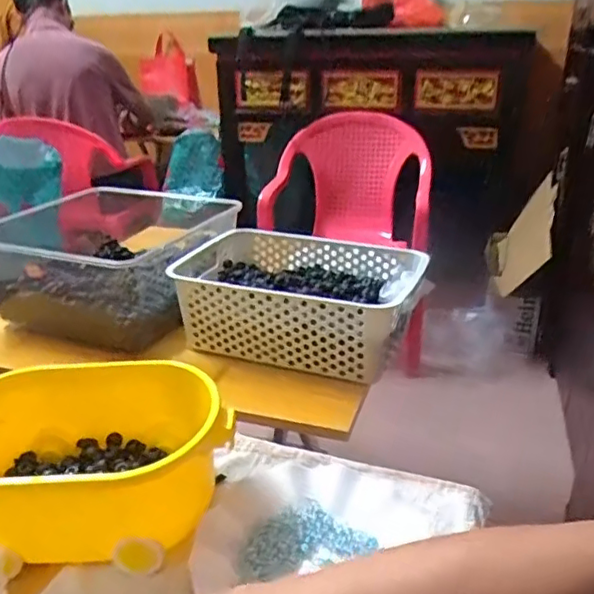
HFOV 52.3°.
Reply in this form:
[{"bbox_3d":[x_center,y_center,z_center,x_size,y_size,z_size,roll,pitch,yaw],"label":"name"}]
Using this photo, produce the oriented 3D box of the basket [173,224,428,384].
[{"bbox_3d":[-0.006,-0.001,0.834,0.339,0.103,0.207,9,26,22],"label":"basket"}]

